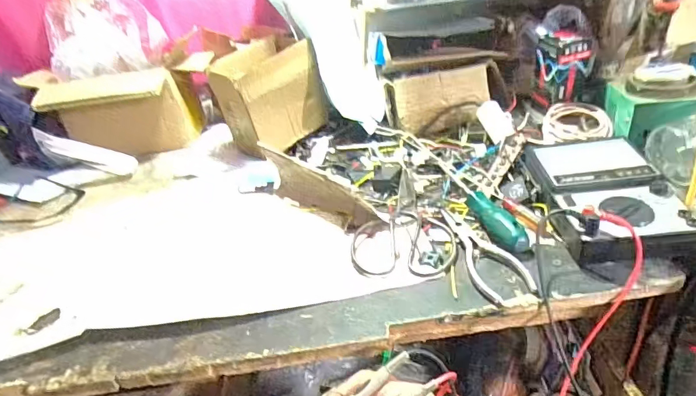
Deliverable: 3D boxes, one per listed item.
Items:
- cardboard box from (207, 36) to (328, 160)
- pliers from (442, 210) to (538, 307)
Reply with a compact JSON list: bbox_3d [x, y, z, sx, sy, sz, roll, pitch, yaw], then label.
[{"bbox_3d":[-0.132,-0.157,0.733,0.148,0.158,0.097,-29,36,-31],"label":"cardboard box"},{"bbox_3d":[0.135,0.052,0.463,0.047,0.010,0.144,-11,31,-6],"label":"pliers"}]

